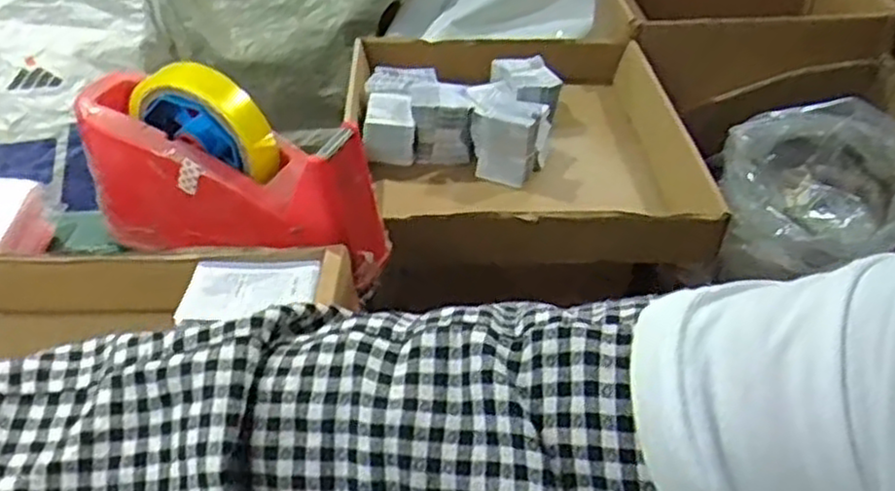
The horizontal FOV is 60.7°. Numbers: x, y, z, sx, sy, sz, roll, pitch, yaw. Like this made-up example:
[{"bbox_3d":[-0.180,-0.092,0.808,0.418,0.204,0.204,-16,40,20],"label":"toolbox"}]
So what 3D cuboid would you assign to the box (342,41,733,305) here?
[{"bbox_3d":[0.077,-0.115,0.854,0.360,0.097,0.387,-4,42,-2],"label":"box"}]

